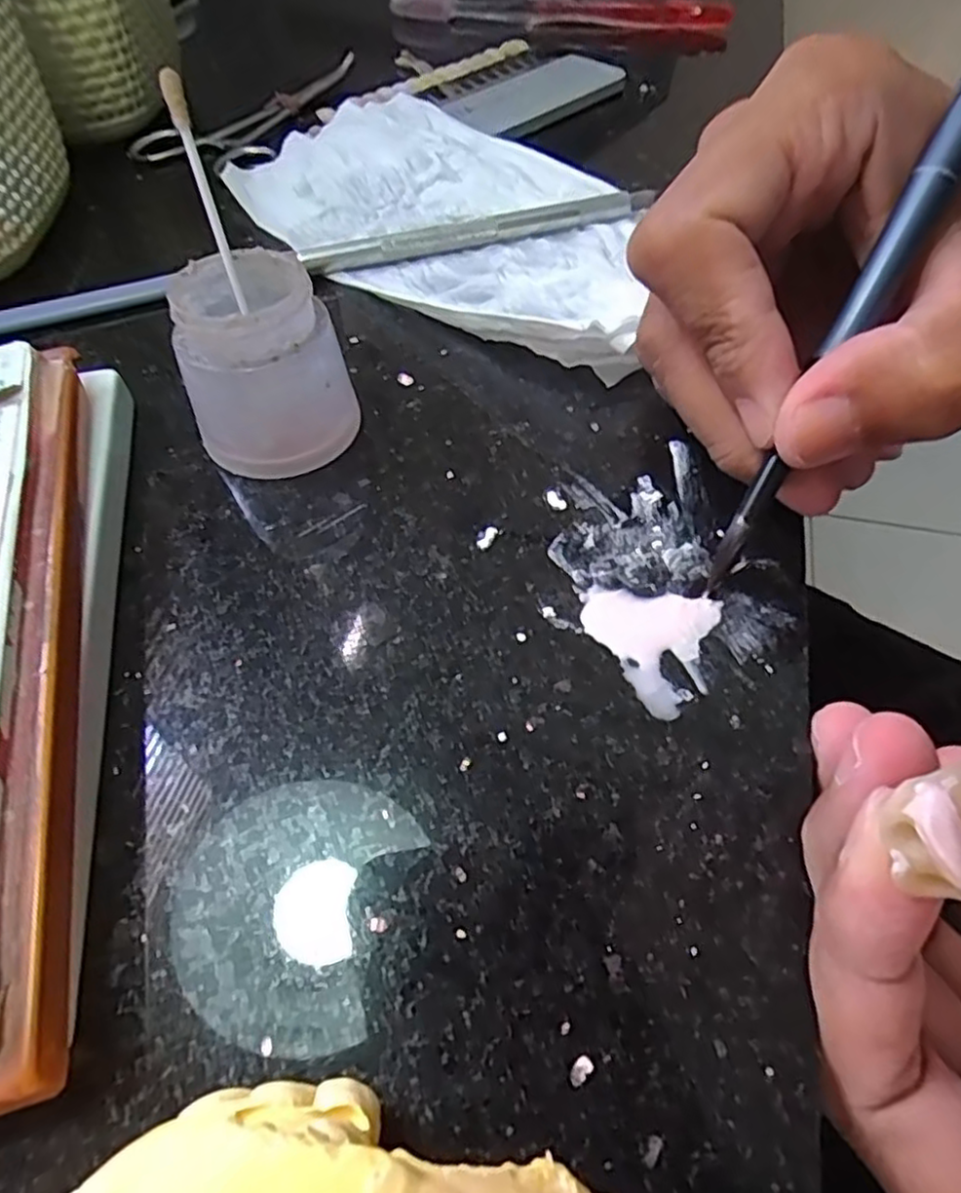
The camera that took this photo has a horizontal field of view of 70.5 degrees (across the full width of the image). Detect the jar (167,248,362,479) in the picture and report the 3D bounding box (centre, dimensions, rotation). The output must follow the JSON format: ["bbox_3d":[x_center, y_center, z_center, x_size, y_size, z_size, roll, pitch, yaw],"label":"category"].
[{"bbox_3d":[-0.052,-0.054,0.162,0.035,0.040,0.033,0,53,1],"label":"jar"}]

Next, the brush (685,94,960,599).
[{"bbox_3d":[0.083,-0.073,0.129,0.008,0.011,0.166,32,104,22],"label":"brush"}]

